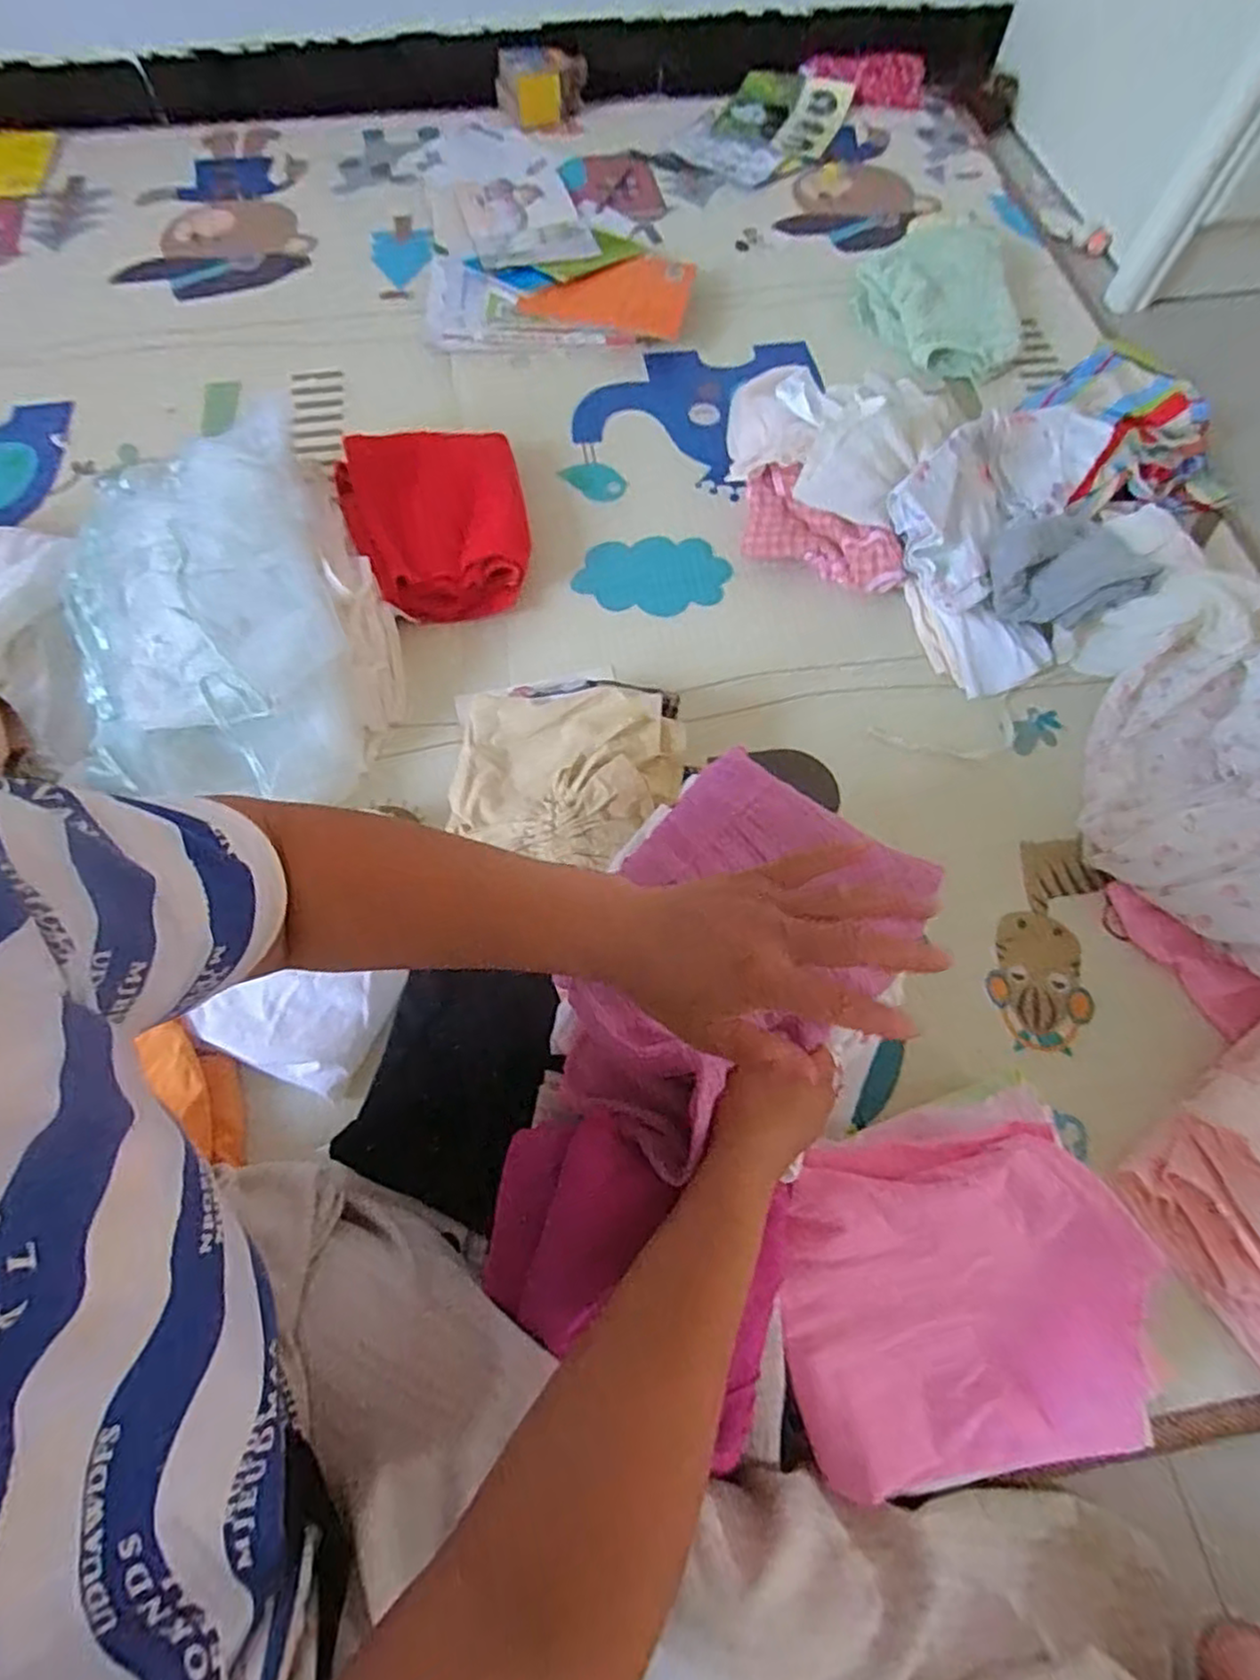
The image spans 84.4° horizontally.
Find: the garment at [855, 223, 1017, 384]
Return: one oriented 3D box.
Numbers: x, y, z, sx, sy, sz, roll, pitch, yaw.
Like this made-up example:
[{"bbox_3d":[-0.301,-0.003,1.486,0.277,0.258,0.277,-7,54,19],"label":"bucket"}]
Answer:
[{"bbox_3d":[0.398,-0.688,0.878,0.223,0.066,0.193,41,74,14],"label":"garment"}]

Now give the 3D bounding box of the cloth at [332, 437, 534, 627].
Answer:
[{"bbox_3d":[-0.201,-0.337,0.728,0.177,0.054,0.225,-16,69,-7],"label":"cloth"}]

